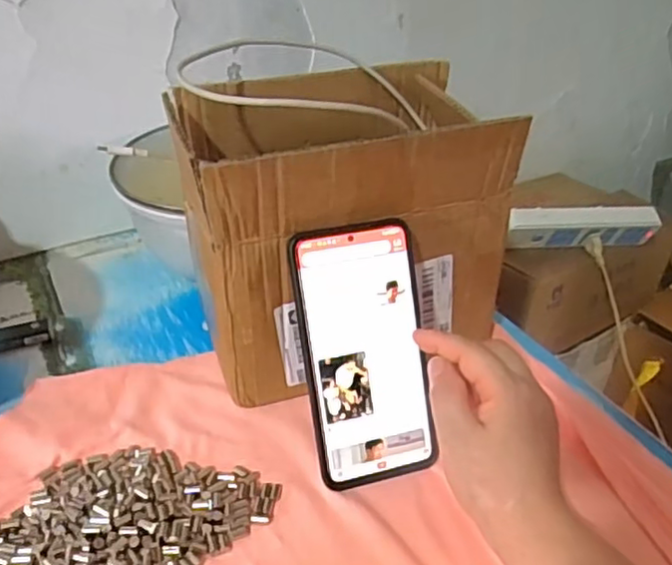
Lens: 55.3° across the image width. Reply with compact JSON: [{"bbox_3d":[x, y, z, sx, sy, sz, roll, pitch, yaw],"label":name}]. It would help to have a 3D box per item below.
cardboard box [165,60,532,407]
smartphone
[{"bbox_3d":[0.008,-0.030,0.463,0.204,0.198,0.136,-11,35,-15],"label":"cardboard box"},{"bbox_3d":[0.018,0.045,0.400,0.076,0.160,0.009,-9,9,-11],"label":"smartphone"}]

